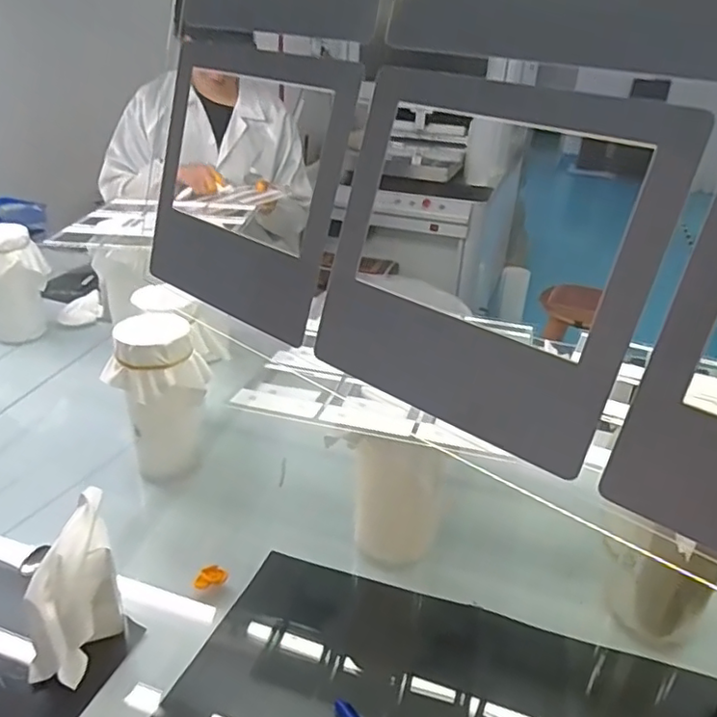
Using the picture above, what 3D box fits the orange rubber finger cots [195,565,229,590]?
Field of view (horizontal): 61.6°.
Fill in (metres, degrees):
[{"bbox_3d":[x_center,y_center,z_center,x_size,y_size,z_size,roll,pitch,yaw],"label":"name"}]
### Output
[{"bbox_3d":[-0.163,0.240,0.664,0.034,0.015,0.017,-6,30,-15],"label":"orange rubber finger cots"}]

